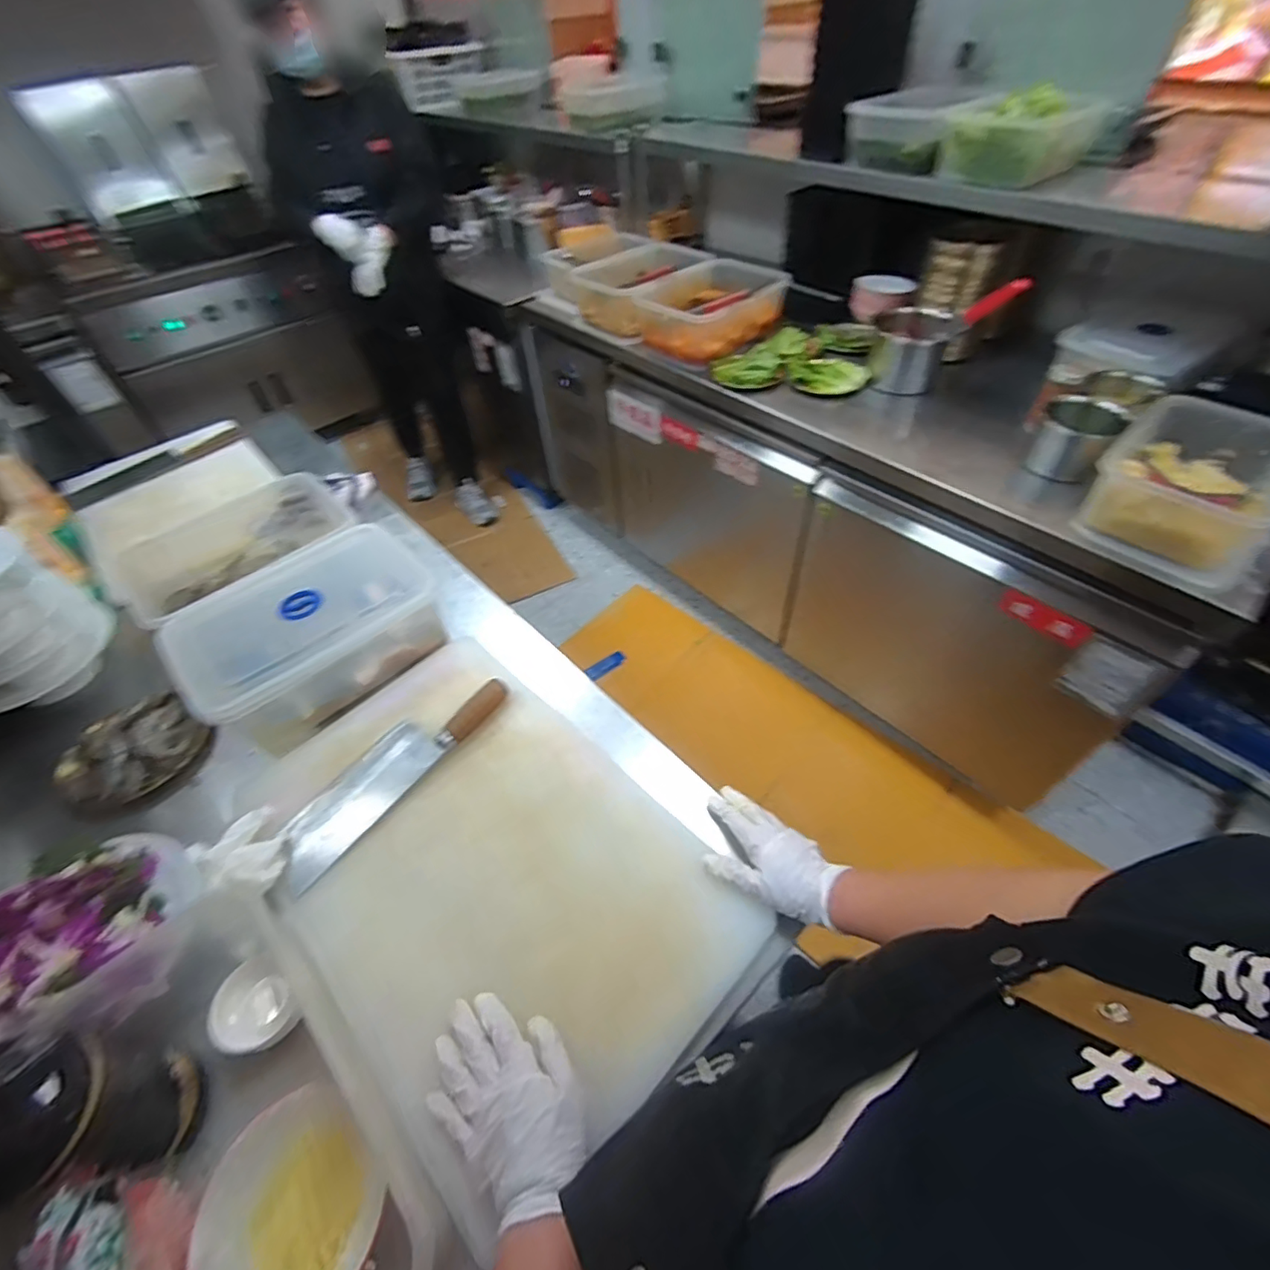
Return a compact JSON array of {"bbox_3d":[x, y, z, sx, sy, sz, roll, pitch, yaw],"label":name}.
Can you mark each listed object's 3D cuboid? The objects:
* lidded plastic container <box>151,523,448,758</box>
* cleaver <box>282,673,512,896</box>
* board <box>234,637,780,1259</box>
[{"bbox_3d":[-0.436,-0.015,0.772,0.312,0.100,0.224,-36,56,-24],"label":"lidded plastic container"},{"bbox_3d":[-0.284,0.147,0.666,0.089,0.027,0.286,29,57,25],"label":"cleaver"},{"bbox_3d":[-0.162,0.228,0.602,0.525,0.029,0.340,35,60,29],"label":"board"}]

